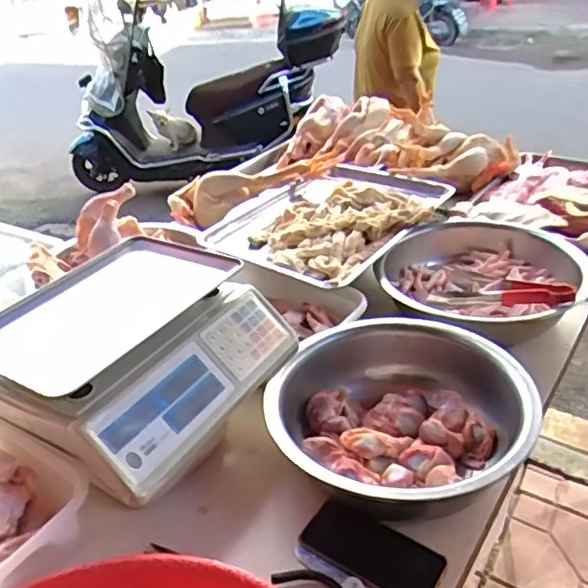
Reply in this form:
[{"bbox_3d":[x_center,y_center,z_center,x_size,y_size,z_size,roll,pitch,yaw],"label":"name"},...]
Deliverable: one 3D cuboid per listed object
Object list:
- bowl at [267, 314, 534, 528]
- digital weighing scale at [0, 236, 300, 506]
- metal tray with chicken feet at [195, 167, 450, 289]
[{"bbox_3d":[0.139,0.169,0.794,0.325,0.106,0.325,-4,32,3],"label":"bowl"},{"bbox_3d":[-0.225,0.068,0.814,0.341,0.113,0.333,14,38,29],"label":"digital weighing scale"},{"bbox_3d":[0.076,-0.173,1.247,0.393,0.048,0.507,17,39,32],"label":"metal tray with chicken feet"}]

